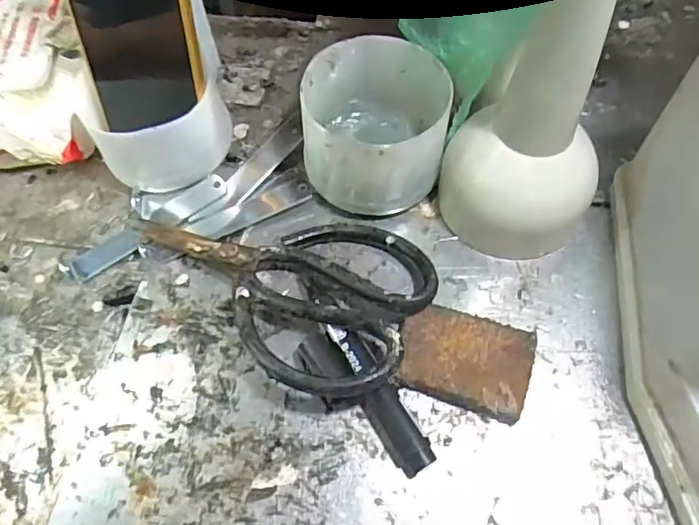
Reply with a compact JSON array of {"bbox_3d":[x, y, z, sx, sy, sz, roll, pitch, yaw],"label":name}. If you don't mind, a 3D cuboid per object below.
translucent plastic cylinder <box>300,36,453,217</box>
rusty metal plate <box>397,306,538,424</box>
[{"bbox_3d":[0.017,-0.082,0.347,0.086,0.067,0.095,1,60,4],"label":"translucent plastic cylinder"},{"bbox_3d":[0.061,0.053,0.298,0.068,0.015,0.049,16,63,13],"label":"rusty metal plate"}]

